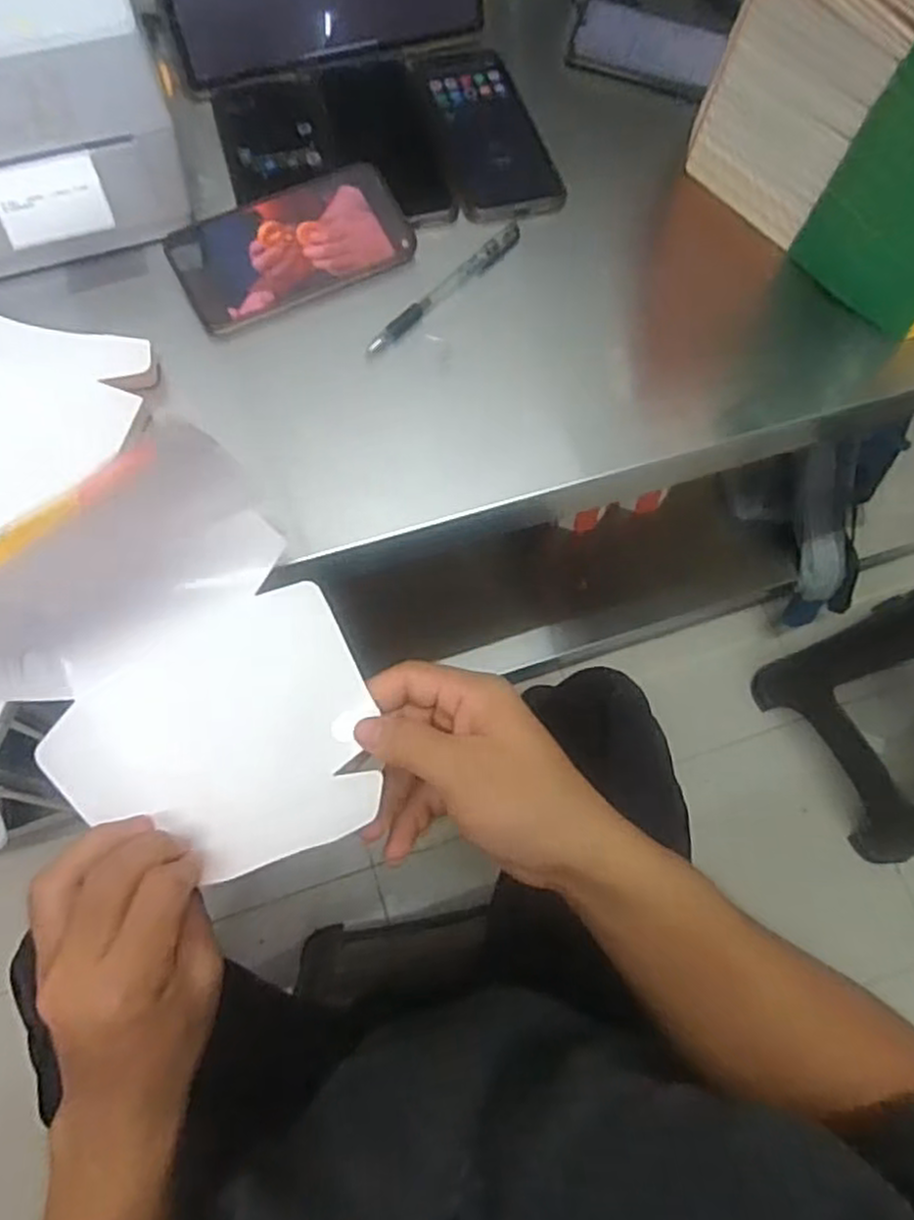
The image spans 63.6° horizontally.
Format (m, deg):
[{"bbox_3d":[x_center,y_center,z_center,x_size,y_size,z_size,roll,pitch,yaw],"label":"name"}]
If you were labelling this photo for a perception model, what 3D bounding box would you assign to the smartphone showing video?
[{"bbox_3d":[-0.114,-0.255,0.519,0.160,0.012,0.080,-25,88,-10],"label":"smartphone showing video"}]

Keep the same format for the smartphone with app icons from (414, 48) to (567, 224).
[{"bbox_3d":[0.024,-0.373,0.572,0.076,0.009,0.166,-14,70,-8],"label":"smartphone with app icons"}]

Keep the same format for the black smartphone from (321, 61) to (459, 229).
[{"bbox_3d":[-0.051,-0.350,0.548,0.075,0.009,0.152,-12,70,-7],"label":"black smartphone"}]

